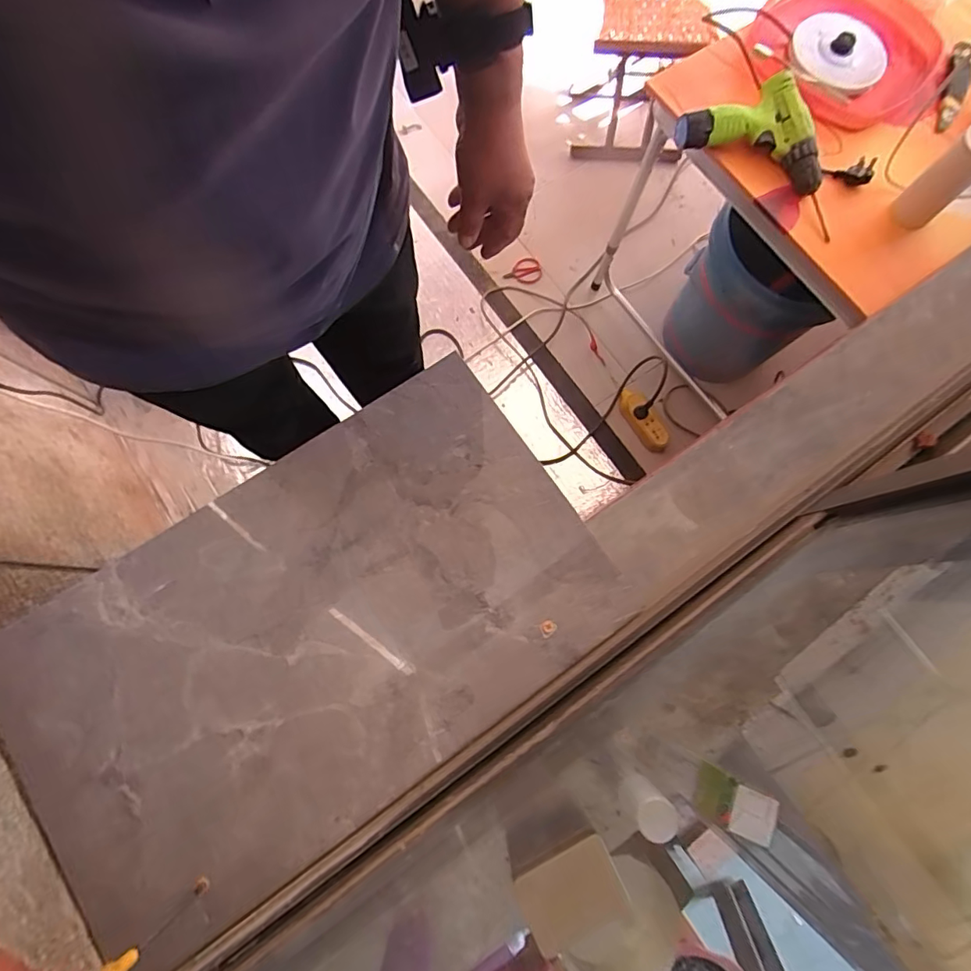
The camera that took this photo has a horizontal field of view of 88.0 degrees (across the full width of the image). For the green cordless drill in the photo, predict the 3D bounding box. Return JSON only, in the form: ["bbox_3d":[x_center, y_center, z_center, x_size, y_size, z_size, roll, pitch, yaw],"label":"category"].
[{"bbox_3d":[0.408,-0.496,0.769,0.201,0.063,0.249,-7,77,-3],"label":"green cordless drill"}]

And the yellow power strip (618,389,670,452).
[{"bbox_3d":[0.385,-0.160,1.235,0.062,0.050,0.176,-32,80,-8],"label":"yellow power strip"}]

